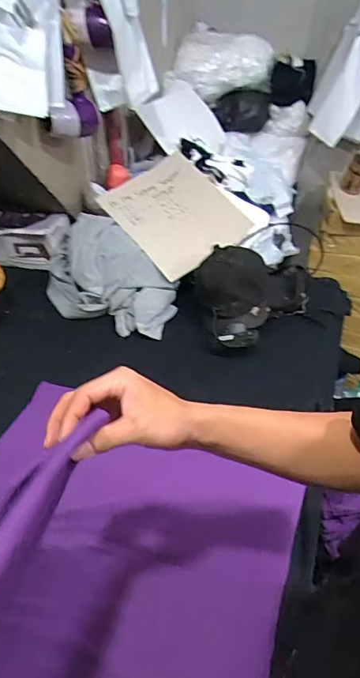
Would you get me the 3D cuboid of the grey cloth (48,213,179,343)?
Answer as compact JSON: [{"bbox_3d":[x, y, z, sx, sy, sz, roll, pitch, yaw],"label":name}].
[{"bbox_3d":[-0.176,-0.162,1.066,0.350,0.159,0.205,18,45,18],"label":"grey cloth"}]

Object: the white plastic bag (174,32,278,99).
[{"bbox_3d":[0.151,-0.915,1.460,0.317,0.165,0.121,3,42,2],"label":"white plastic bag"}]

